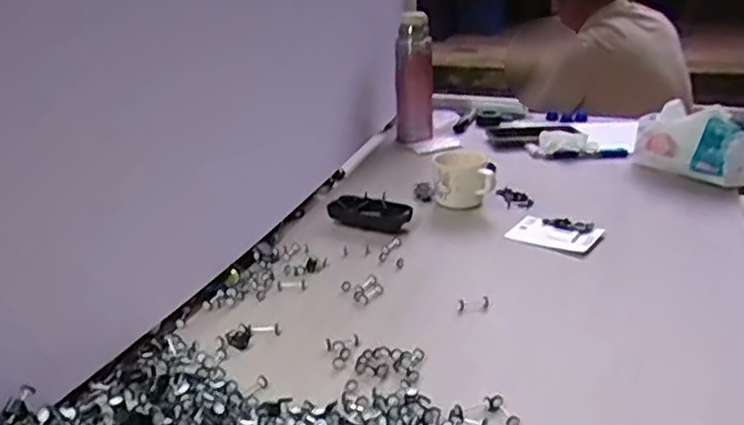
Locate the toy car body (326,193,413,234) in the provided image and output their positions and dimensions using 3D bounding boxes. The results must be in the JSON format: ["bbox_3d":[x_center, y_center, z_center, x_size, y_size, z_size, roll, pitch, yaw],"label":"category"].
[{"bbox_3d":[-0.002,0.001,0.884,0.106,0.034,0.053,10,26,28],"label":"toy car body"}]

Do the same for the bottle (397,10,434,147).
[{"bbox_3d":[0.073,-0.226,1.170,0.063,0.225,0.073,-1,23,3],"label":"bottle"}]

